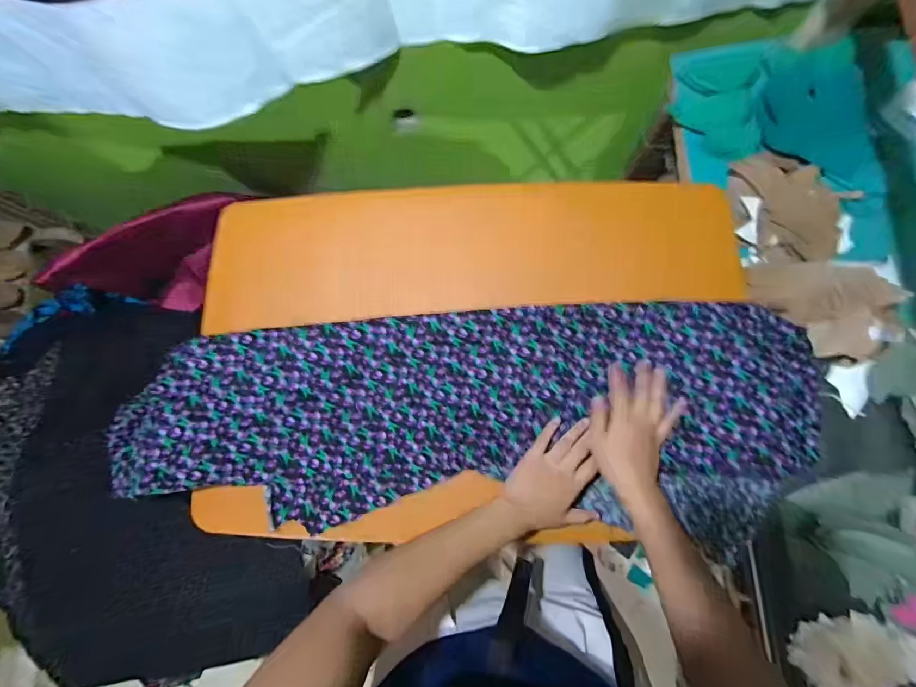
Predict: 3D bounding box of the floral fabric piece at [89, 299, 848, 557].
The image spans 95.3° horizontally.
[{"bbox_3d":[0.017,0.095,0.531,0.854,0.048,0.282,0,83,1],"label":"floral fabric piece"}]

